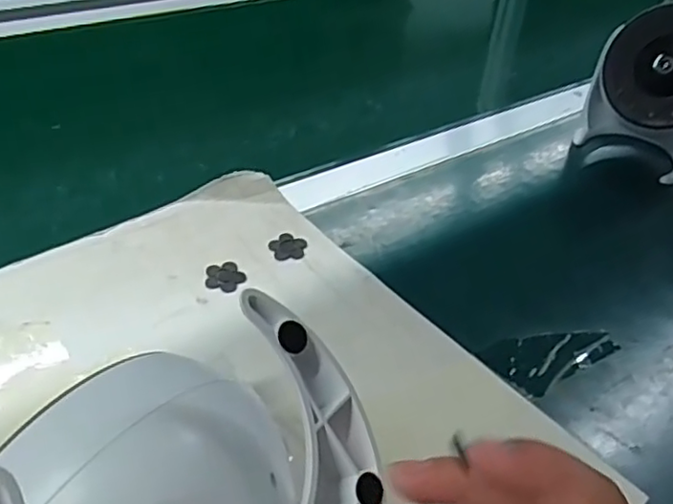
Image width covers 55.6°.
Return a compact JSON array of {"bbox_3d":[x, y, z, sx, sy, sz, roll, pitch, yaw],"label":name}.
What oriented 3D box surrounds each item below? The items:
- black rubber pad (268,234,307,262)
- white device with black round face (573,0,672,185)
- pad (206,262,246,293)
[{"bbox_3d":[-0.034,-0.004,0.448,0.026,0.004,0.024,-4,40,-11],"label":"black rubber pad"},{"bbox_3d":[0.290,-0.147,0.564,0.115,0.133,0.072,22,42,20],"label":"white device with black round face"},{"bbox_3d":[-0.073,0.016,0.421,0.025,0.004,0.028,-4,40,-11],"label":"pad"}]

